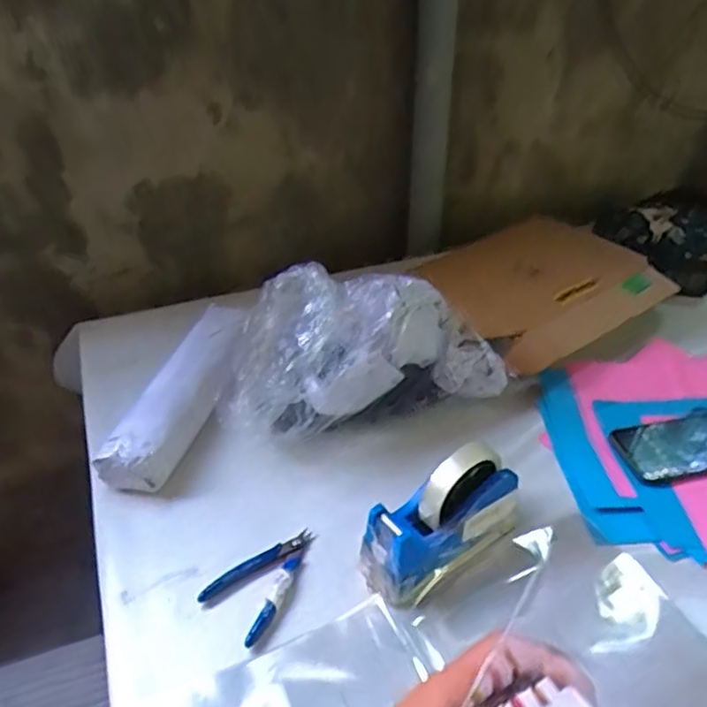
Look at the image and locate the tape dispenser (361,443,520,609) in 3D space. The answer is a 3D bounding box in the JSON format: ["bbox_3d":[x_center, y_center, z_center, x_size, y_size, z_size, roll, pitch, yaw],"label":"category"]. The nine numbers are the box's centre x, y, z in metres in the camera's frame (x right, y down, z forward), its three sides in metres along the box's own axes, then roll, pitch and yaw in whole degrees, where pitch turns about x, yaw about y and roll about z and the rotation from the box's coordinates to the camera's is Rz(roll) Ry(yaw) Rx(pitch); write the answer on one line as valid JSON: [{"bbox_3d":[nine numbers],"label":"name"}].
[{"bbox_3d":[0.082,0.151,0.588,0.158,0.108,0.064,-28,46,-31],"label":"tape dispenser"}]

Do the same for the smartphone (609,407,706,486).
[{"bbox_3d":[0.396,0.105,0.731,0.181,0.010,0.089,-10,40,-13],"label":"smartphone"}]

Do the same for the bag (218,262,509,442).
[{"bbox_3d":[0.015,0.003,0.730,0.327,0.172,0.155,-6,39,-9],"label":"bag"}]

